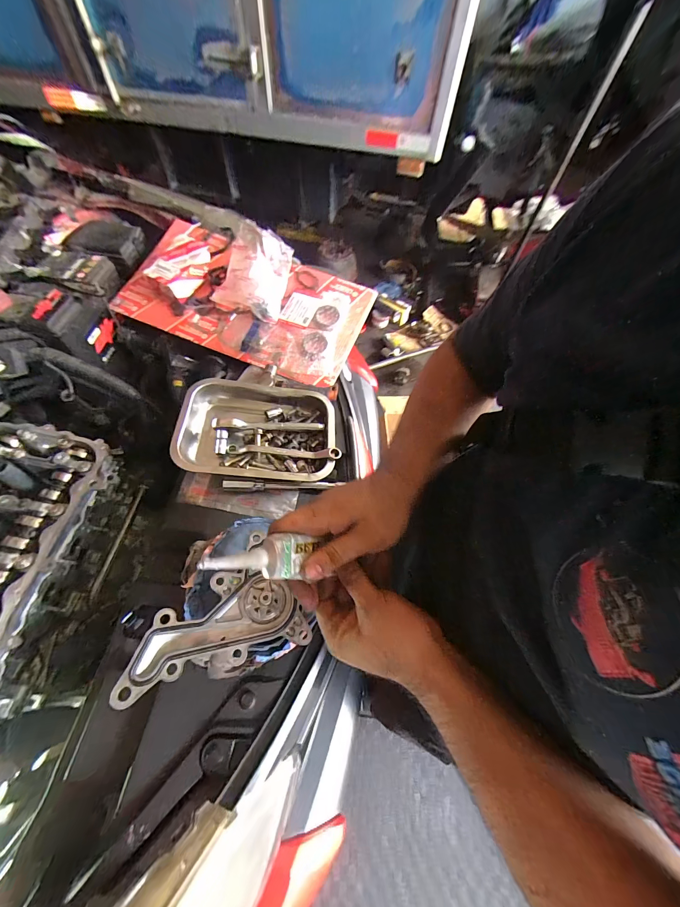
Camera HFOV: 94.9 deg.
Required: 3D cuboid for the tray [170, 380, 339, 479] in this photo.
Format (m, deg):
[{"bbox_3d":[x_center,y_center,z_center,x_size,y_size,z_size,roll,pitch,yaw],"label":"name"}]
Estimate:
[{"bbox_3d":[-0.142,-0.045,0.536,0.259,0.047,0.191,1,59,-3],"label":"tray"}]

